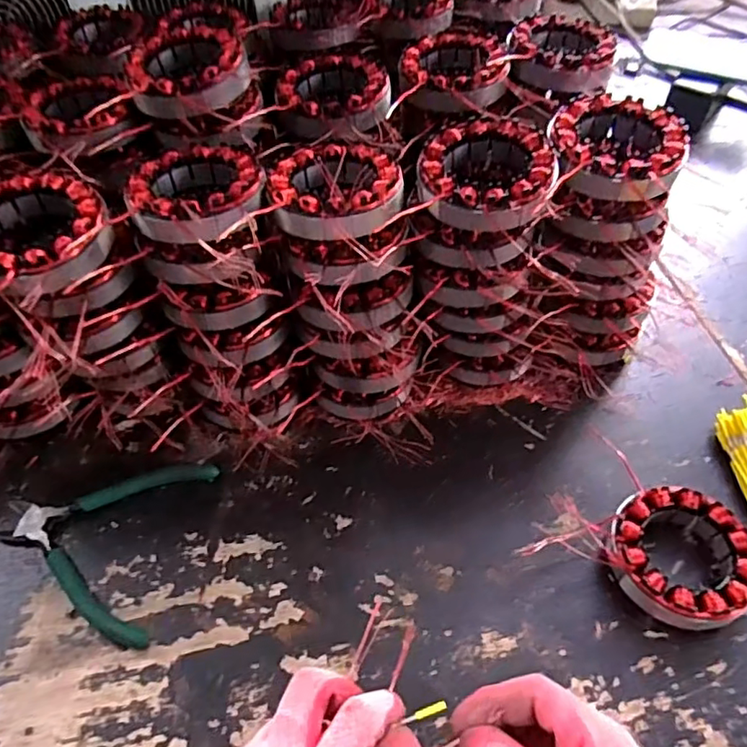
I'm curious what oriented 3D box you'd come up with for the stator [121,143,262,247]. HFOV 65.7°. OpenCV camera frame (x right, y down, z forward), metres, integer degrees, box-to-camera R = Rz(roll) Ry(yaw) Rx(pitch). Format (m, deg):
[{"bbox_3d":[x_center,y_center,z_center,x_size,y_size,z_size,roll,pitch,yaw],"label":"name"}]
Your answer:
[{"bbox_3d":[-0.115,-0.116,0.377,0.084,0.031,0.083,0,52,0],"label":"stator"}]

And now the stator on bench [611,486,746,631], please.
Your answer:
[{"bbox_3d":[0.200,0.120,0.380,0.086,0.032,0.090,0,52,0],"label":"stator on bench"}]

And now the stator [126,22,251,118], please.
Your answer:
[{"bbox_3d":[-0.134,-0.222,0.423,0.083,0.029,0.086,-11,53,-8],"label":"stator"}]

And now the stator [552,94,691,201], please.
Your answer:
[{"bbox_3d":[0.163,-0.151,0.387,0.082,0.028,0.088,14,53,11],"label":"stator"}]

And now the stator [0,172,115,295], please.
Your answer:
[{"bbox_3d":[-0.205,-0.081,0.355,0.087,0.035,0.093,-36,60,-25],"label":"stator"}]

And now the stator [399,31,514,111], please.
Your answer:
[{"bbox_3d":[0.066,-0.246,0.468,0.083,0.027,0.099,1,52,1],"label":"stator"}]

